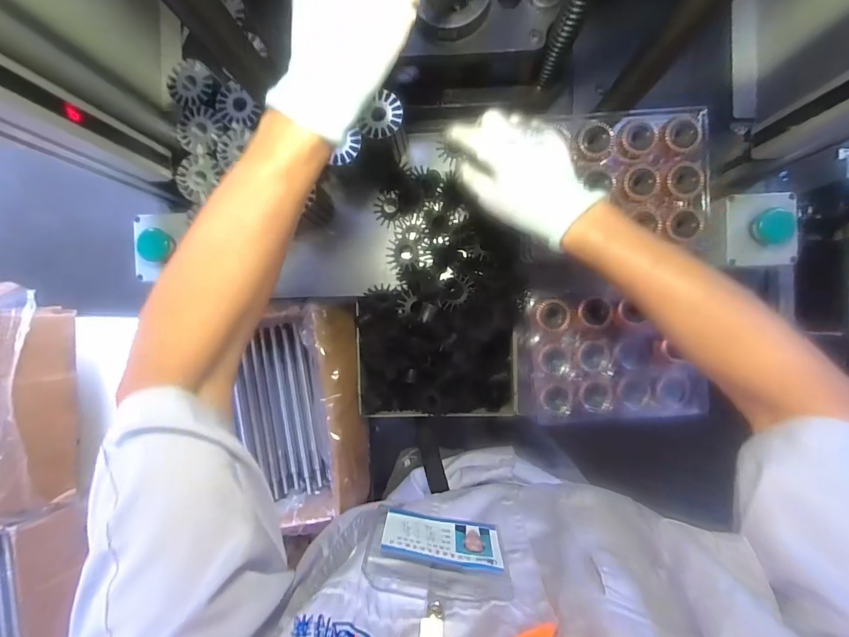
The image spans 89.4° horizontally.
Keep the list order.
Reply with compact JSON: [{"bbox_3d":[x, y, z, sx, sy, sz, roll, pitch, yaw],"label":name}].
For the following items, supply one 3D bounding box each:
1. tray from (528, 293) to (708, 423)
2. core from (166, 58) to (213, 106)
[{"bbox_3d":[0.219,0.044,0.497,0.186,0.035,0.147,-4,91,3],"label":"tray"},{"bbox_3d":[-0.263,-0.267,0.486,0.051,0.010,0.052,6,92,2],"label":"core"}]

